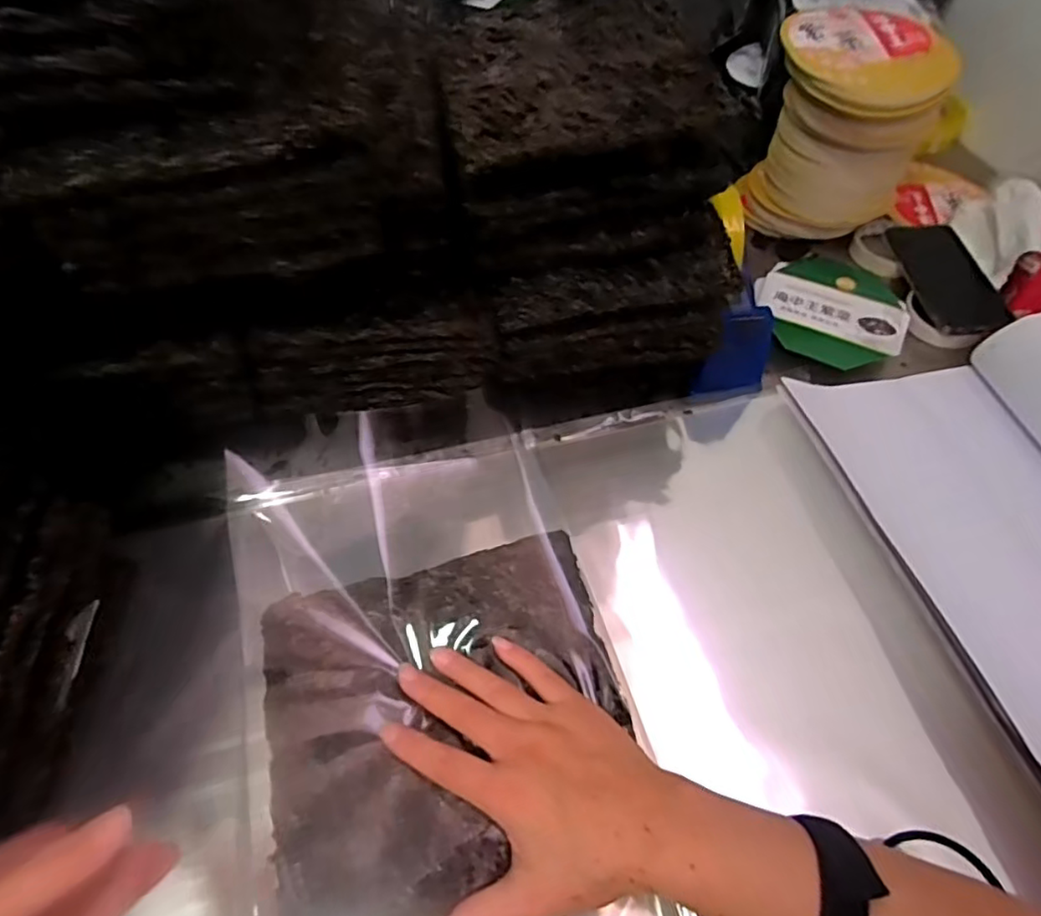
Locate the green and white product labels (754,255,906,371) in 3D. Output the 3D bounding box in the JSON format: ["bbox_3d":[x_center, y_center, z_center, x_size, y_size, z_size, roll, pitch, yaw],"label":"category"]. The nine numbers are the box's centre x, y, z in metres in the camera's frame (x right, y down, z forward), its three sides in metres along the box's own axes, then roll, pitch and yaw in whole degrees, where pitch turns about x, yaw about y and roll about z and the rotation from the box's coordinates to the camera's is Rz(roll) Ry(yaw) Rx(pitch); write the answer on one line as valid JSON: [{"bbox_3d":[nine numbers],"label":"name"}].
[{"bbox_3d":[0.321,-0.162,0.638,0.140,0.024,0.175,25,59,18],"label":"green and white product labels"}]

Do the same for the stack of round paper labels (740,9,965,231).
[{"bbox_3d":[0.327,-0.333,0.649,0.137,0.194,0.127,0,55,2],"label":"stack of round paper labels"}]

